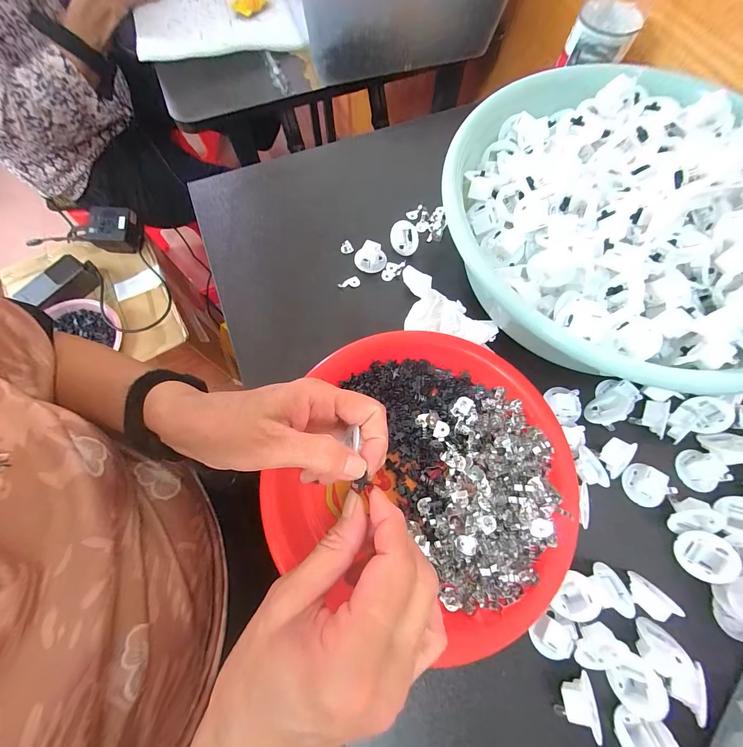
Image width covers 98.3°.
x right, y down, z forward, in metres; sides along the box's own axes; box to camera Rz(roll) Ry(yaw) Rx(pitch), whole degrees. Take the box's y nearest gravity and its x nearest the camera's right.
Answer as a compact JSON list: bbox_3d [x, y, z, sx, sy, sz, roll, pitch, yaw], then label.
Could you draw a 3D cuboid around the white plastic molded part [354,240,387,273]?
[{"bbox_3d":[-0.001,-0.120,0.328,0.032,0.017,0.027,2,71,2],"label":"white plastic molded part"}]

